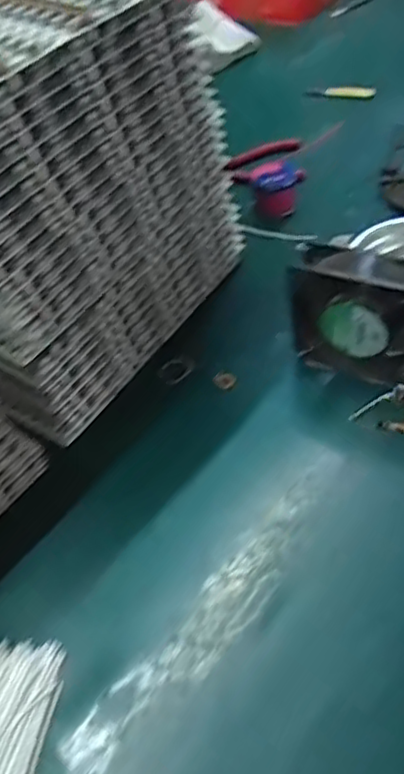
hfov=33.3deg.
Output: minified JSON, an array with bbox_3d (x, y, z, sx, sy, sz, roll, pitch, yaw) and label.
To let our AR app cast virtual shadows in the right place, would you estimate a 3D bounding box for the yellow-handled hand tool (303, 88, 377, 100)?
[{"bbox_3d":[0.197,-0.420,0.968,0.111,0.015,0.021,19,51,39],"label":"yellow-handled hand tool"}]

